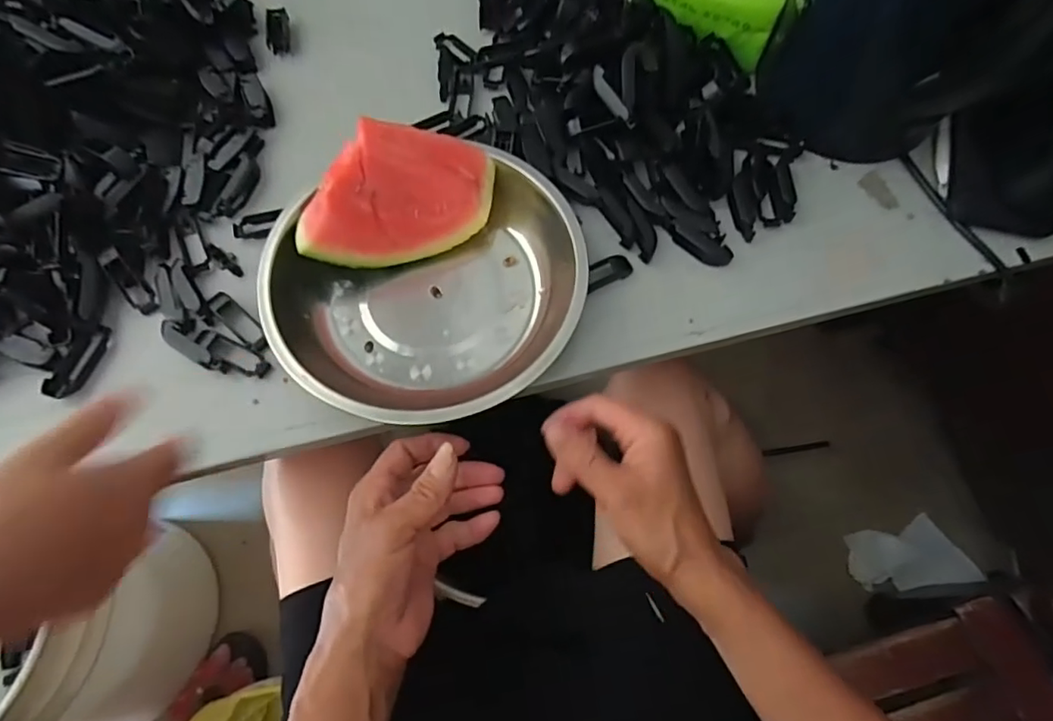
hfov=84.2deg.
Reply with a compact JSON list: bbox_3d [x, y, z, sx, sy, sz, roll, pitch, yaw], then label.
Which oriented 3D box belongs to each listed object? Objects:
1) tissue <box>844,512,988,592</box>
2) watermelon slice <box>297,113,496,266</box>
[{"bbox_3d":[0.553,0.282,0.845,0.168,0.034,0.089,-7,67,-4],"label":"tissue"},{"bbox_3d":[-0.086,-0.111,0.389,0.135,0.079,0.049,-17,68,-8],"label":"watermelon slice"}]

